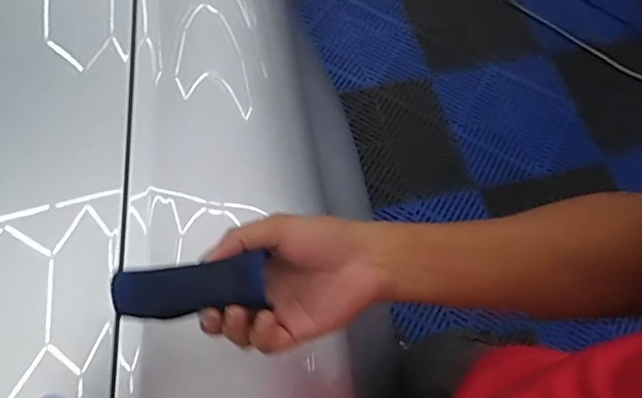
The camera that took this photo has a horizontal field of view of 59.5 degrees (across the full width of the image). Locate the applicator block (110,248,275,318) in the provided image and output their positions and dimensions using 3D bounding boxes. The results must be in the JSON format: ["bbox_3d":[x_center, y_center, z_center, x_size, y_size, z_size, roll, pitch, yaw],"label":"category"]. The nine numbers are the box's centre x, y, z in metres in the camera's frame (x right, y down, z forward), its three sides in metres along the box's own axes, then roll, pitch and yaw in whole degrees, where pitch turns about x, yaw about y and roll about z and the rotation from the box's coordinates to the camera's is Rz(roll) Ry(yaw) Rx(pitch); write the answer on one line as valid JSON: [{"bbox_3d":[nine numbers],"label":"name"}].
[{"bbox_3d":[-0.084,0.058,0.363,0.096,0.019,0.029,-7,64,-5],"label":"applicator block"}]

